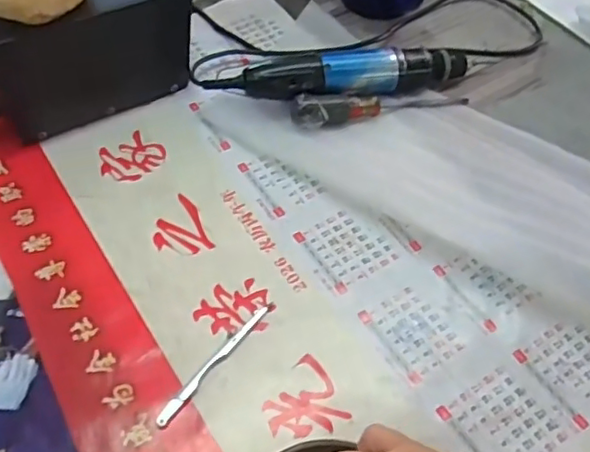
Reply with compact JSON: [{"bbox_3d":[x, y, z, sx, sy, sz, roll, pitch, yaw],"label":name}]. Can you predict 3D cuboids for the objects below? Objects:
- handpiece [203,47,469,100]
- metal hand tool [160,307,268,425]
[{"bbox_3d":[0.044,-0.130,0.539,0.238,0.046,0.042,-13,56,-14],"label":"handpiece"},{"bbox_3d":[-0.052,0.089,0.399,0.007,0.004,0.103,33,59,18],"label":"metal hand tool"}]

